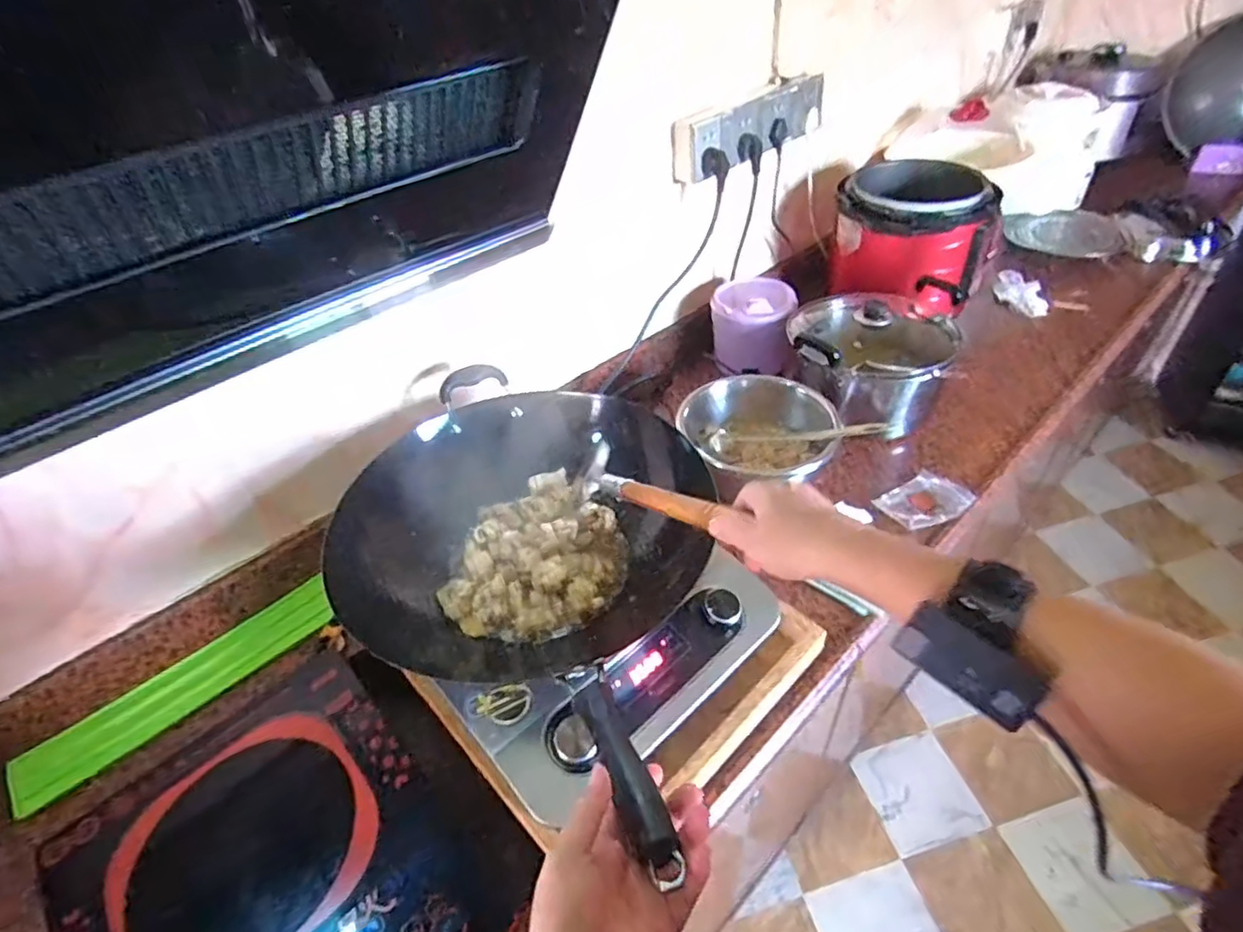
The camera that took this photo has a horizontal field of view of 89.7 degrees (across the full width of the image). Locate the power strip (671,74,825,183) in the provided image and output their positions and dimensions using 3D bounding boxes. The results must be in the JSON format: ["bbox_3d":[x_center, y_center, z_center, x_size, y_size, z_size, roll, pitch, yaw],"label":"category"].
[{"bbox_3d":[0.229,-0.586,1.071,0.342,0.089,0.073,-35,50,-28],"label":"power strip"}]

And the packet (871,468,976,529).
[{"bbox_3d":[0.446,0.052,0.922,0.116,0.014,0.095,-26,39,-7],"label":"packet"}]

